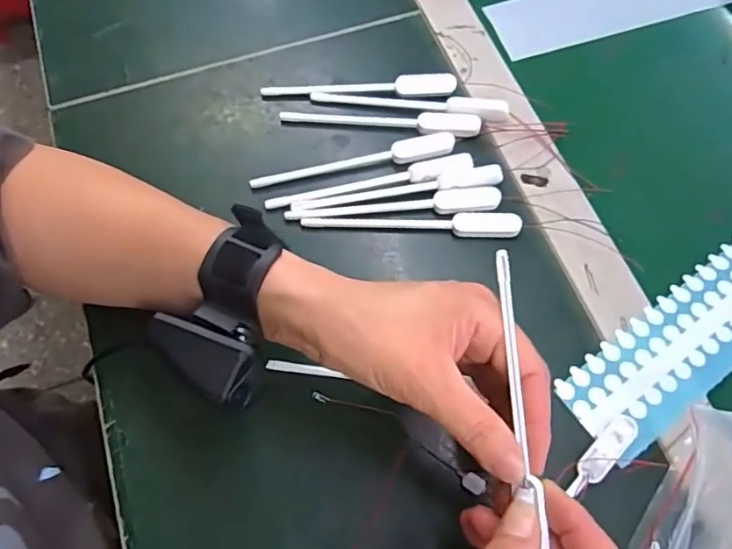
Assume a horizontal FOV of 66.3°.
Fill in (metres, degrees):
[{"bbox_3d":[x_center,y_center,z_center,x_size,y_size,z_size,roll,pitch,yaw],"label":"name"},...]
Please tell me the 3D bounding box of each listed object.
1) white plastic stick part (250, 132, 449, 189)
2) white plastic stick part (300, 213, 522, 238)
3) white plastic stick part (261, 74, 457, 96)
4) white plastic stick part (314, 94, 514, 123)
[{"bbox_3d":[-0.009,-0.080,0.395,0.144,0.005,0.019,-10,67,-3],"label":"white plastic stick part"},{"bbox_3d":[0.030,-0.035,0.377,0.144,0.008,0.015,3,67,3],"label":"white plastic stick part"},{"bbox_3d":[-0.006,-0.142,0.422,0.145,0.010,0.018,2,67,2],"label":"white plastic stick part"},{"bbox_3d":[0.031,-0.126,0.410,0.142,0.007,0.015,8,67,5],"label":"white plastic stick part"}]

